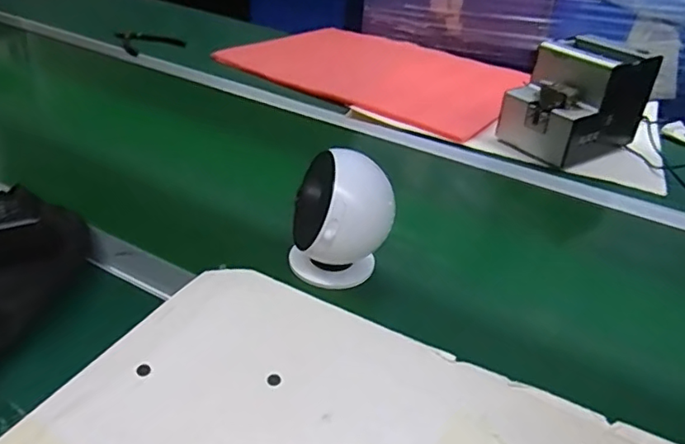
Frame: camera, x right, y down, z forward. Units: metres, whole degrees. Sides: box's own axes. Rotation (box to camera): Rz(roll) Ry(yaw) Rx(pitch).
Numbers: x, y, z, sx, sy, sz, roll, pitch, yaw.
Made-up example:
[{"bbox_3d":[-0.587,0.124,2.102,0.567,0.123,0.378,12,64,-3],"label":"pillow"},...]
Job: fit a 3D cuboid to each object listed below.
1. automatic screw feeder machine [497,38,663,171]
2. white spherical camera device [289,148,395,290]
[{"bbox_3d":[0.353,-0.184,0.837,0.195,0.144,0.129,-19,39,-32],"label":"automatic screw feeder machine"},{"bbox_3d":[-0.001,-0.001,0.524,0.090,0.116,0.080,5,33,0],"label":"white spherical camera device"}]

